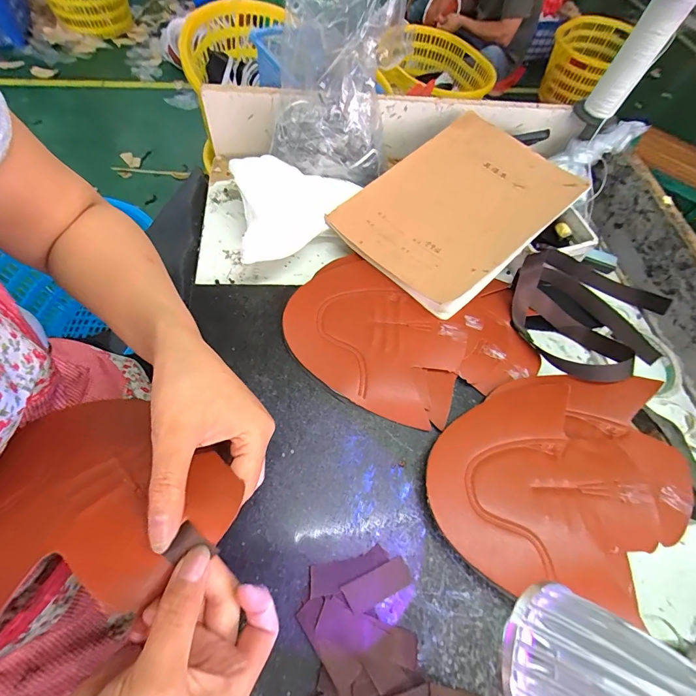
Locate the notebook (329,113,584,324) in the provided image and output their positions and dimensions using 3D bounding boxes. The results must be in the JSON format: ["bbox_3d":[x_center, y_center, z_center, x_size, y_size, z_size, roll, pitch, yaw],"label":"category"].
[{"bbox_3d":[0.127,-0.168,0.428,0.258,0.020,0.184,-40,69,-16],"label":"notebook"}]

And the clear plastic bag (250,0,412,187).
[{"bbox_3d":[-0.014,-0.307,0.421,0.130,0.164,0.153,10,61,3],"label":"clear plastic bag"}]

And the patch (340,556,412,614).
[{"bbox_3d":[0.021,0.174,0.269,0.051,0.004,0.018,-14,67,-21],"label":"patch"}]

